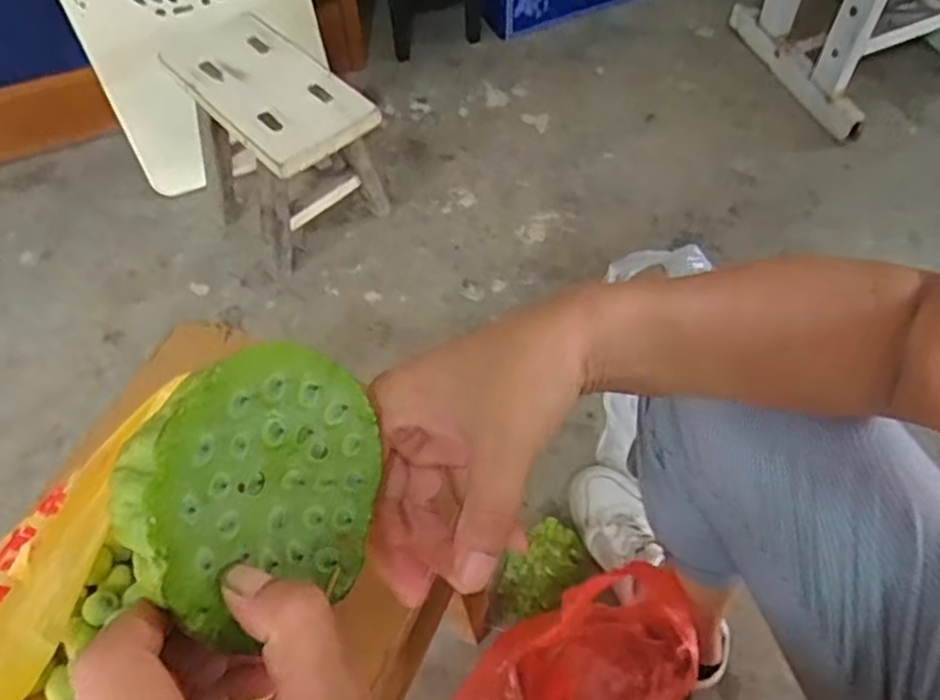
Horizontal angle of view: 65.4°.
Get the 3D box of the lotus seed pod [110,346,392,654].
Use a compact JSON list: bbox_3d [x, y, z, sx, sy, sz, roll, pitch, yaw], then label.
[{"bbox_3d":[-0.080,0.043,0.247,0.050,0.100,0.086,5,101,34],"label":"lotus seed pod"}]

